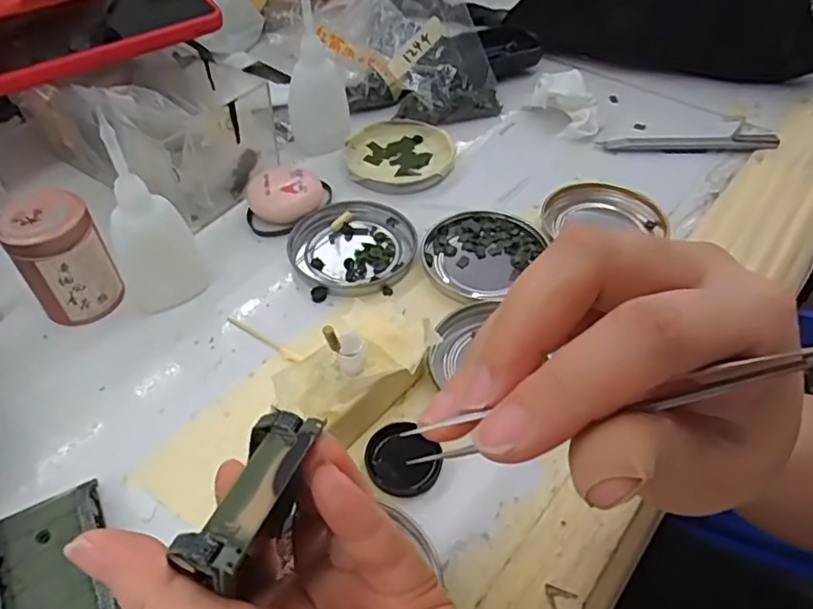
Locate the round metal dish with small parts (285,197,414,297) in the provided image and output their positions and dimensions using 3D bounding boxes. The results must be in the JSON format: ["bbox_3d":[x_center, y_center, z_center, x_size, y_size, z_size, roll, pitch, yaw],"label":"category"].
[{"bbox_3d":[-0.035,-0.038,0.392,0.076,0.007,0.079,0,48,0],"label":"round metal dish with small parts"}]

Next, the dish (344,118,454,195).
[{"bbox_3d":[-0.006,-0.112,0.458,0.076,0.012,0.081,0,48,0],"label":"dish"}]

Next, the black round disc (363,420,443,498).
[{"bbox_3d":[-0.001,0.074,0.296,0.034,0.010,0.035,0,48,0],"label":"black round disc"}]

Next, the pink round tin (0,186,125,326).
[{"bbox_3d":[-0.189,-0.025,0.341,0.043,0.068,0.035,-28,54,-23],"label":"pink round tin"}]

